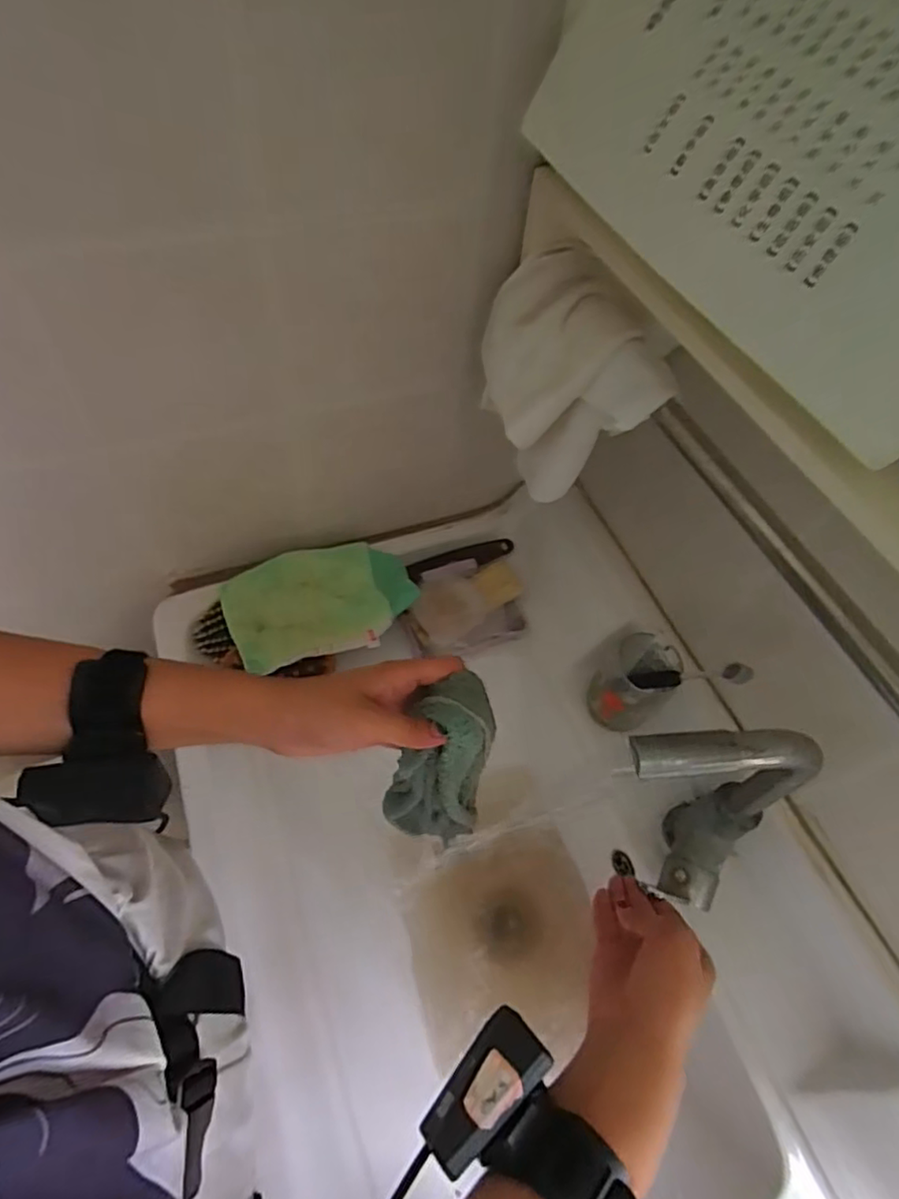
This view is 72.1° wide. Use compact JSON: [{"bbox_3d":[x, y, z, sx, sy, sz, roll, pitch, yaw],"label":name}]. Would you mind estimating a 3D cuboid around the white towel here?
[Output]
[{"bbox_3d":[0.081,-0.171,0.473,0.104,0.127,0.132,-12,60,-12],"label":"white towel"}]

